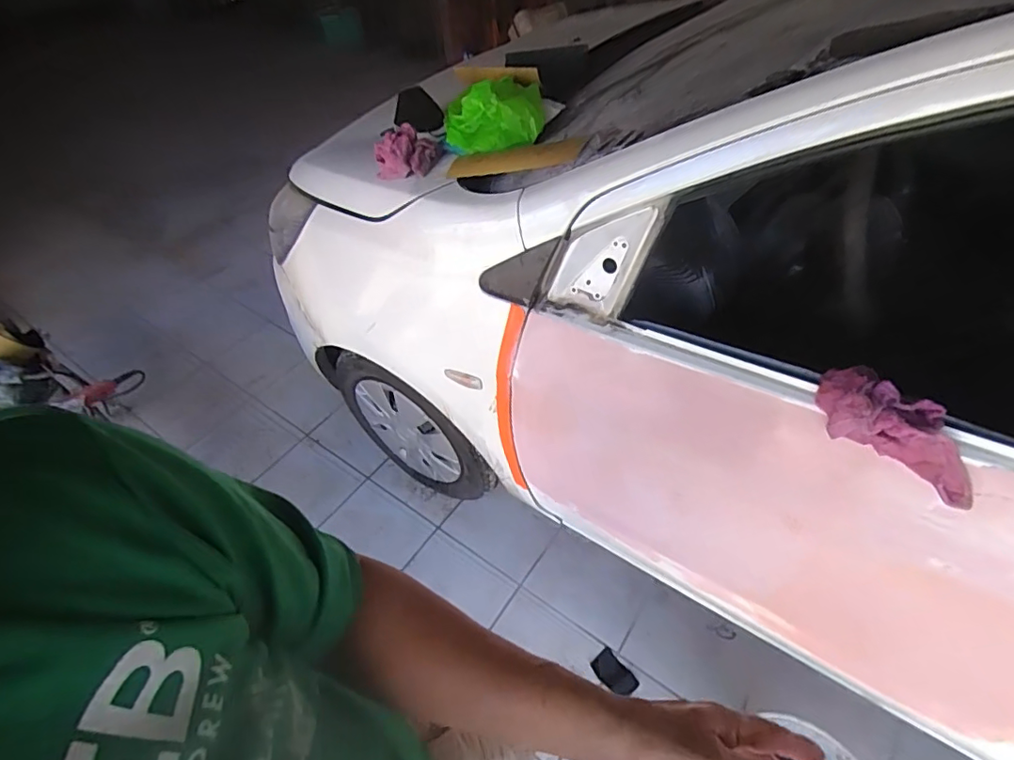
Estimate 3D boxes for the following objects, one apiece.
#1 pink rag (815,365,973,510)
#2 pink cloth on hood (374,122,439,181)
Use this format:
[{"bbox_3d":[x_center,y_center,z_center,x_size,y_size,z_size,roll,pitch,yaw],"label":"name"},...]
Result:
[{"bbox_3d":[0.470,0.066,0.646,0.204,0.075,0.089,42,59,13],"label":"pink rag"},{"bbox_3d":[-0.199,-0.449,1.069,0.128,0.072,0.117,-9,48,-5],"label":"pink cloth on hood"}]

